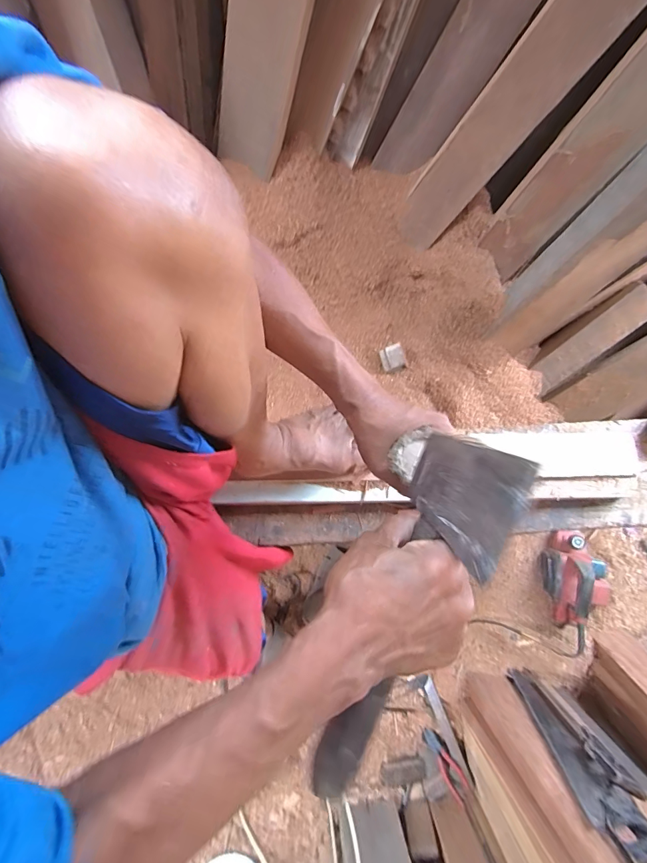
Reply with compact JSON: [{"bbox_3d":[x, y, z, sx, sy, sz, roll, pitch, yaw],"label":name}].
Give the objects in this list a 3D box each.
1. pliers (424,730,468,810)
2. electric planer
[{"bbox_3d":[0.331,0.891,1.050,0.053,0.025,0.166,-25,61,-7],"label":"pliers"},{"bbox_3d":[0.733,0.422,1.105,0.153,0.130,0.261,10,76,1],"label":"electric planer"}]

